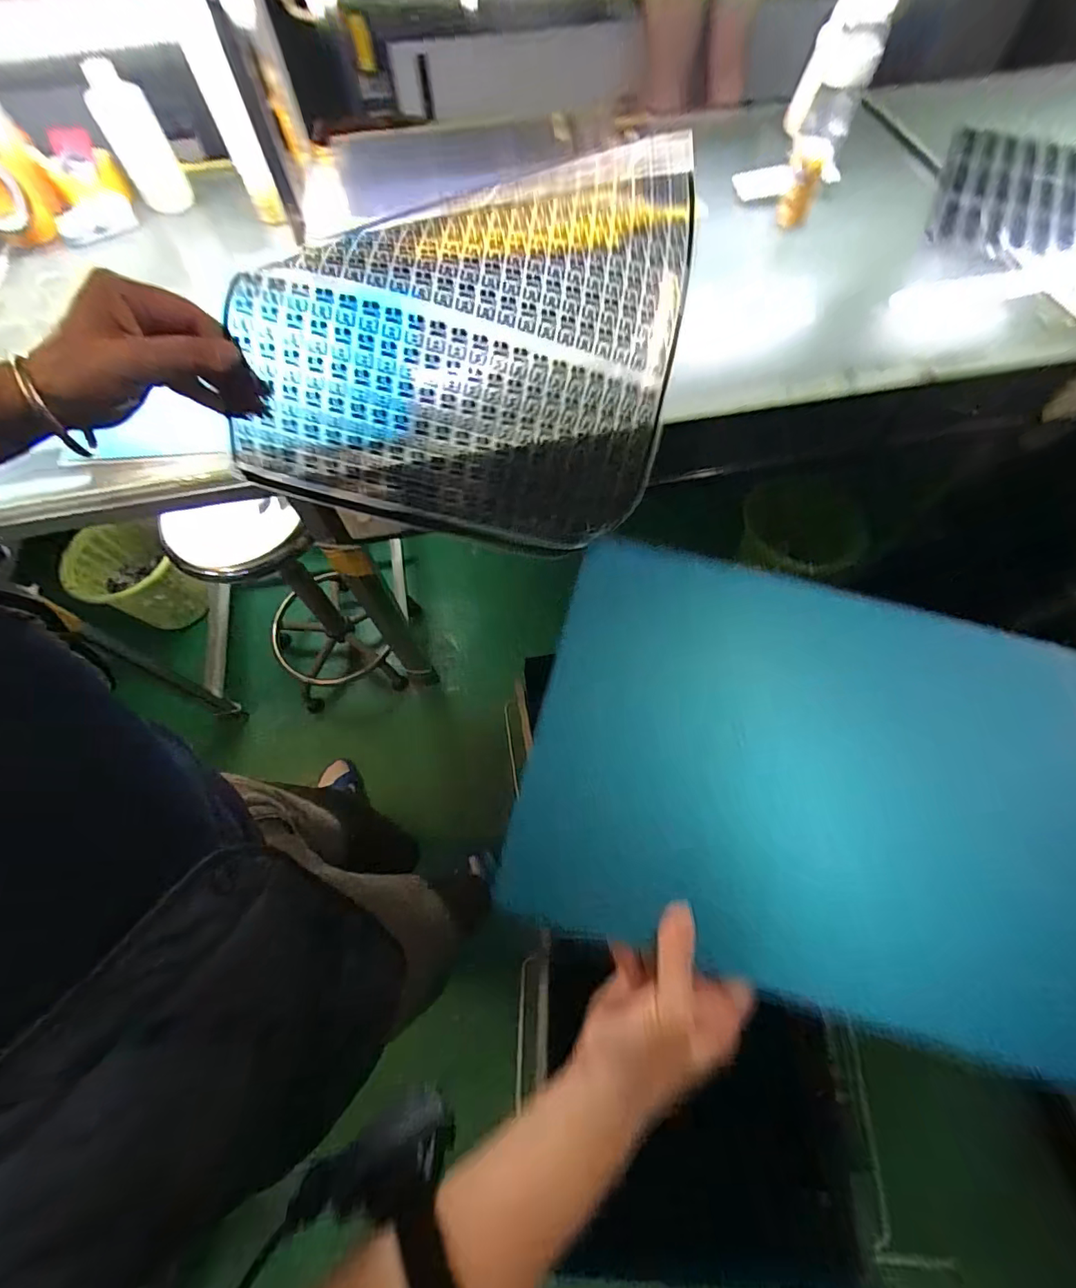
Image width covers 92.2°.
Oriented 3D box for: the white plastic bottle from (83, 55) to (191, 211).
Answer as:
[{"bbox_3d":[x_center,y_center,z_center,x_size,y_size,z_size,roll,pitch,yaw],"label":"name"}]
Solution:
[{"bbox_3d":[-0.674,-0.844,0.872,0.089,0.173,0.100,-28,68,-11],"label":"white plastic bottle"}]

